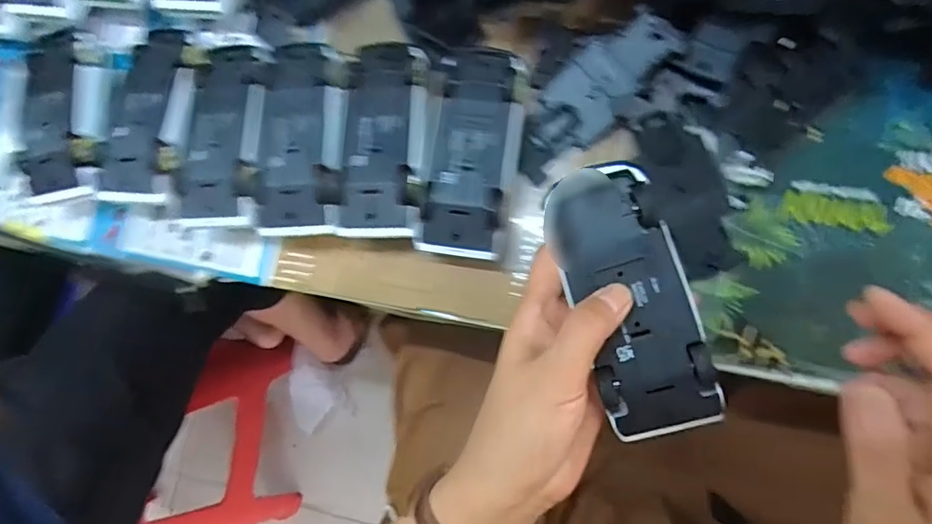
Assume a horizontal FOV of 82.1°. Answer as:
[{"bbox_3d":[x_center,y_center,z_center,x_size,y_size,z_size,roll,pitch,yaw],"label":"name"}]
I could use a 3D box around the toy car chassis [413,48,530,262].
[{"bbox_3d":[0.005,-0.066,0.332,0.056,0.032,0.125,7,83,10],"label":"toy car chassis"}]

